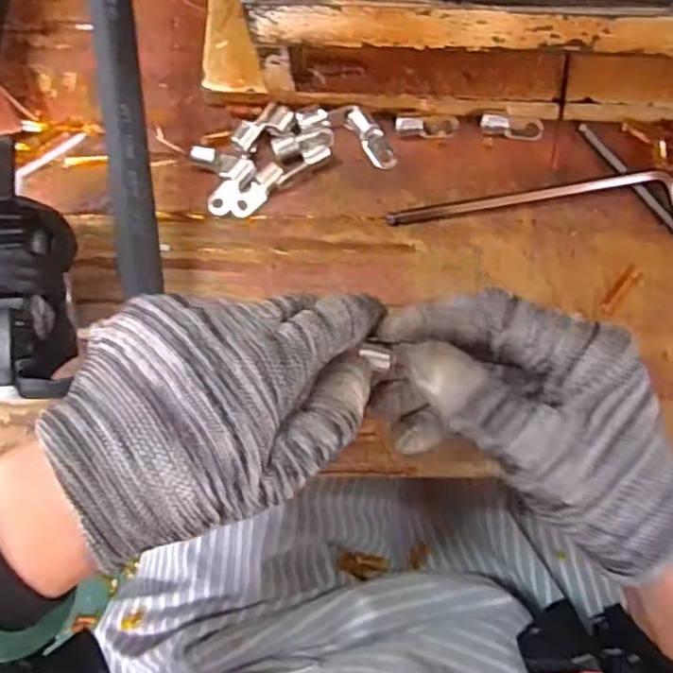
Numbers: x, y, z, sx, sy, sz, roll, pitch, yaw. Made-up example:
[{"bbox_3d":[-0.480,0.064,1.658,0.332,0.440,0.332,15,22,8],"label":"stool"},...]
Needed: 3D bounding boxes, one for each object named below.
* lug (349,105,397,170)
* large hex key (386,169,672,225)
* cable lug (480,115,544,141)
[{"bbox_3d":[0.018,-0.100,0.341,0.013,0.006,0.035,-36,99,-4],"label":"lug"},{"bbox_3d":[0.099,-0.069,0.328,0.141,0.016,0.034,4,80,2],"label":"large hex key"},{"bbox_3d":[0.089,-0.106,0.342,0.032,0.007,0.012,5,81,3],"label":"cable lug"}]

